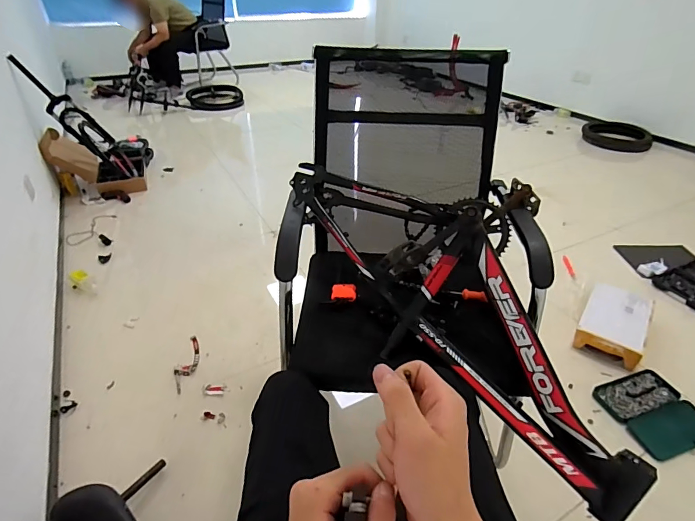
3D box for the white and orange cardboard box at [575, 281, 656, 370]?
[{"bbox_3d":[0.950,0.227,1.466,0.201,0.092,0.327,23,41,28],"label":"white and orange cardboard box"}]

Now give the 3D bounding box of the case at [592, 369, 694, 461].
[{"bbox_3d":[0.909,0.441,1.216,0.255,0.021,0.236,-10,37,-15],"label":"case"}]

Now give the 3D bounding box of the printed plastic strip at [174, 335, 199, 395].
[{"bbox_3d":[-0.526,0.336,1.359,0.068,0.014,0.231,4,35,4],"label":"printed plastic strip"}]

